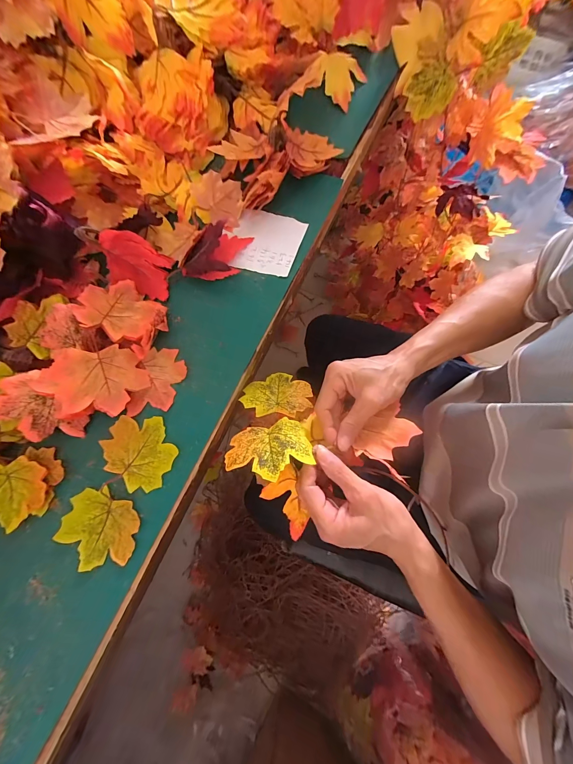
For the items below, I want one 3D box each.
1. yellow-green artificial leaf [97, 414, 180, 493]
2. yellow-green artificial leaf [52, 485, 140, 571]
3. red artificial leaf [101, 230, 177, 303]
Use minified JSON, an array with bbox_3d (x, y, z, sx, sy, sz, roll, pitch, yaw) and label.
[{"bbox_3d":[-0.178,0.081,0.343,0.091,0.011,0.079,32,82,13],"label":"yellow-green artificial leaf"},{"bbox_3d":[-0.214,0.167,0.326,0.079,0.011,0.092,-44,75,-5],"label":"yellow-green artificial leaf"},{"bbox_3d":[-0.205,-0.157,0.372,0.090,0.064,0.053,16,78,10],"label":"red artificial leaf"}]

